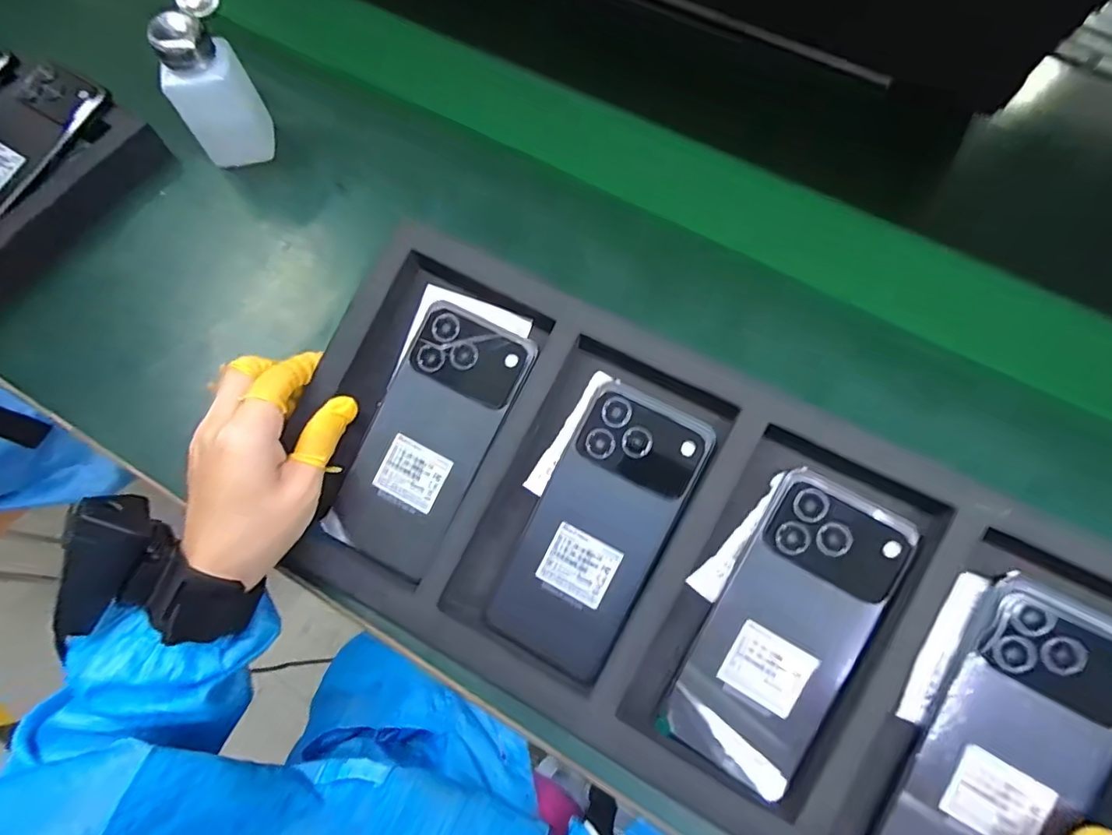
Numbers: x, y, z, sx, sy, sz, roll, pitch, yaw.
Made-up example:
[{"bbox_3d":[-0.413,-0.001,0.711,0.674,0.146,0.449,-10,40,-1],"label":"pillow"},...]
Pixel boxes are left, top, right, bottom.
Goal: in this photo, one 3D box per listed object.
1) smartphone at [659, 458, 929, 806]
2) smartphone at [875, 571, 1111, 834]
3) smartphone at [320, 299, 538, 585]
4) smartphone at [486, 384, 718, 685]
[{"bbox_3d":[0.124,0.112,0.288,0.073,0.013,0.159,29,88,9],"label":"smartphone"},{"bbox_3d":[0.223,0.164,0.261,0.070,0.018,0.156,28,86,17],"label":"smartphone"},{"bbox_3d":[-0.077,0.013,0.327,0.074,0.013,0.157,28,91,9],"label":"smartphone"},{"bbox_3d":[0.025,0.063,0.310,0.073,0.012,0.159,27,90,9],"label":"smartphone"}]

